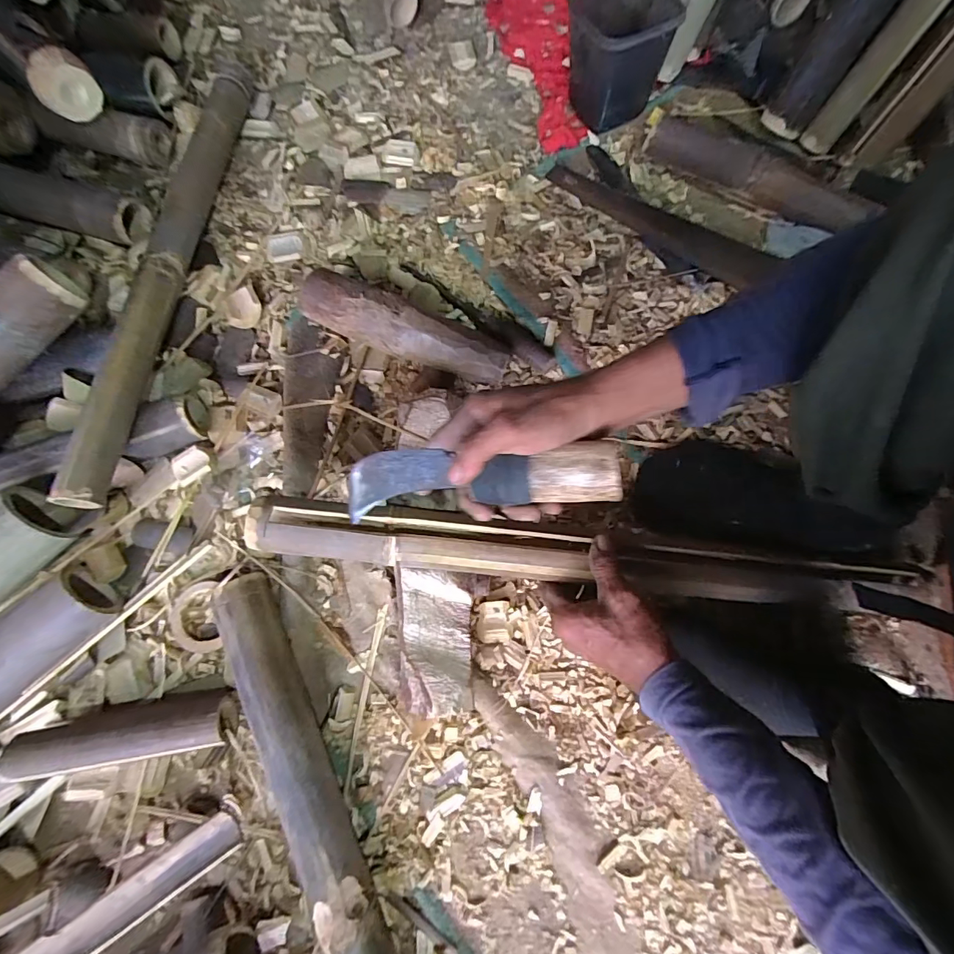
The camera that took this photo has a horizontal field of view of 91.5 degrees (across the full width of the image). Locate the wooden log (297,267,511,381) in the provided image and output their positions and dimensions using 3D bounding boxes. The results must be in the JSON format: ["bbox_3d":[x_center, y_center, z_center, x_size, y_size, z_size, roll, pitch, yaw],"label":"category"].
[{"bbox_3d":[-0.082,-0.176,0.552,0.250,0.069,0.070,20,77,6],"label":"wooden log"}]

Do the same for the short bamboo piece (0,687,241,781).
[{"bbox_3d":[-0.344,0.250,0.457,0.200,0.048,0.048,-9,75,-1],"label":"short bamboo piece"}]

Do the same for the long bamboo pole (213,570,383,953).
[{"bbox_3d":[-0.108,0.393,0.412,0.051,0.063,0.649,-25,76,-5],"label":"long bamboo pole"}]

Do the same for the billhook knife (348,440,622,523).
[{"bbox_3d":[-0.008,0.001,0.371,0.234,0.030,0.047,-2,74,24],"label":"billhook knife"}]

